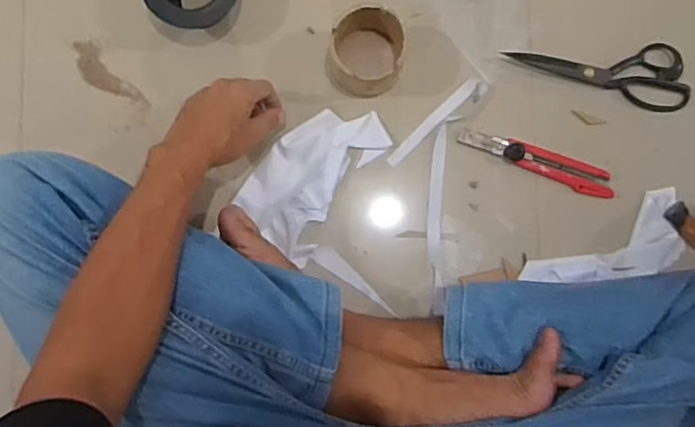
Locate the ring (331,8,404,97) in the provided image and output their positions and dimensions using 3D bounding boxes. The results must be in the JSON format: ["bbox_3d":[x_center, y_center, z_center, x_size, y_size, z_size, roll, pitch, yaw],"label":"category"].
[{"bbox_3d":[0.022,-0.175,0.640,0.077,0.054,0.087,11,86,1],"label":"ring"}]

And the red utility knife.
[{"bbox_3d":[0.218,-0.060,0.671,0.181,0.011,0.032,19,86,1],"label":"red utility knife"}]

